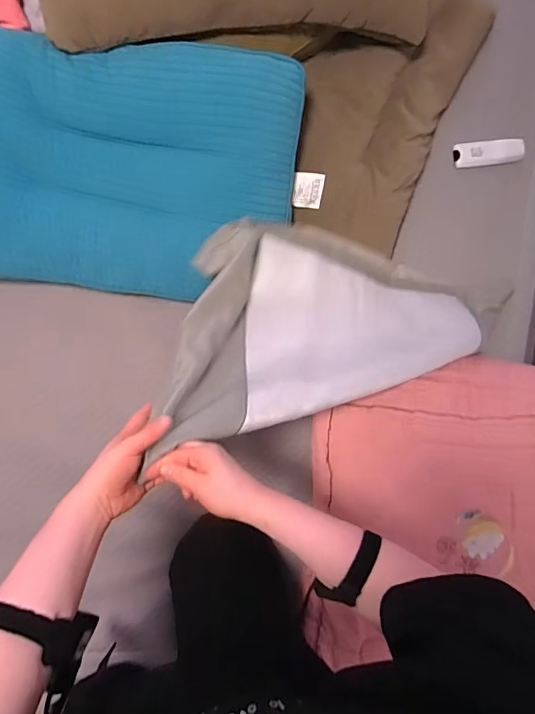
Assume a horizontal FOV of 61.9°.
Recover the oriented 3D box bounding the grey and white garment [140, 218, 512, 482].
[{"bbox_3d":[0.163,-0.091,0.752,0.646,0.286,0.308,-10,88,-8],"label":"grey and white garment"}]

